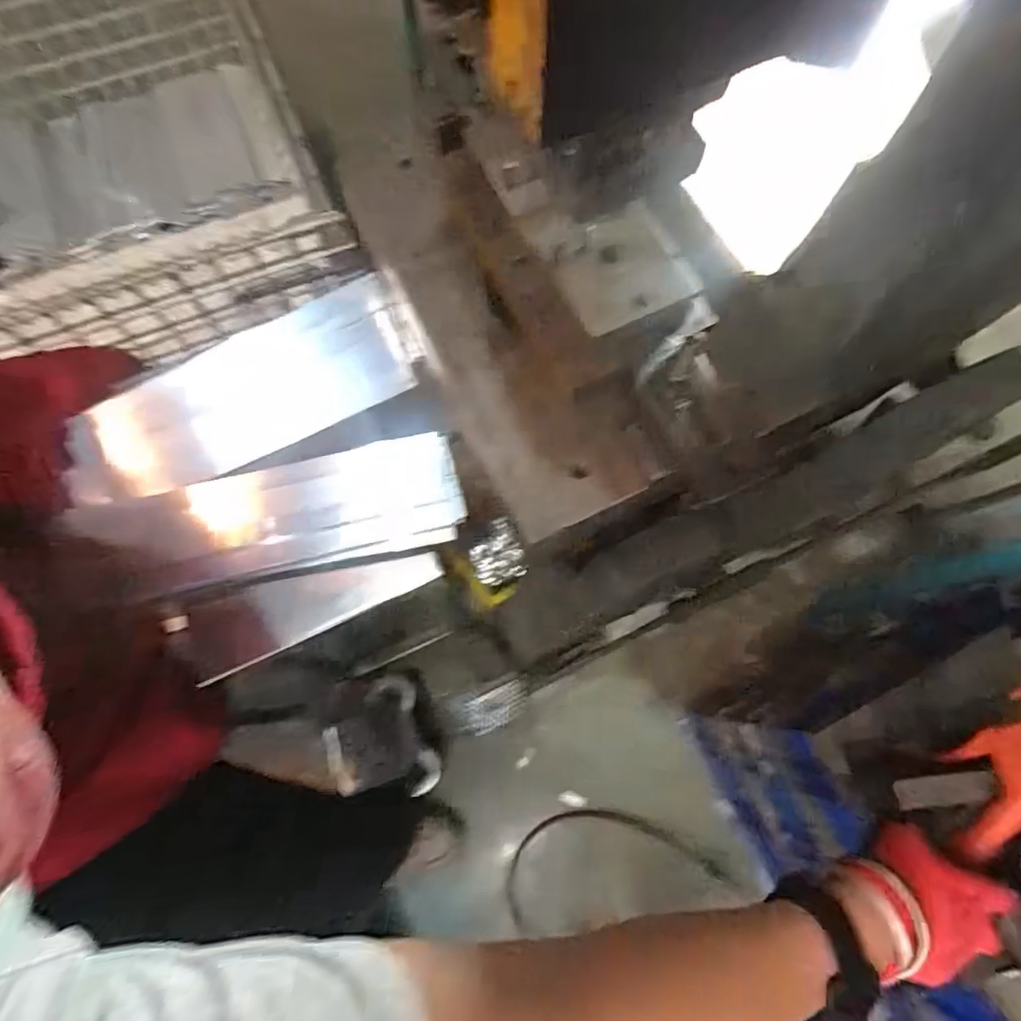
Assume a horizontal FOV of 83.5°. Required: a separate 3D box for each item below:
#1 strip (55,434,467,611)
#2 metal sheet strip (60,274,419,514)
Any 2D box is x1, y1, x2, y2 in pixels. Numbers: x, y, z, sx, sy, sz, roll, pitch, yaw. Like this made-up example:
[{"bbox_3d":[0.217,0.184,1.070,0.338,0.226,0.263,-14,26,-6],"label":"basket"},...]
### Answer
[{"bbox_3d":[-0.209,0.008,0.499,0.323,0.015,0.095,-11,89,-7],"label":"strip"},{"bbox_3d":[-0.268,-0.115,0.581,0.337,0.029,0.121,-27,97,-11],"label":"metal sheet strip"}]

